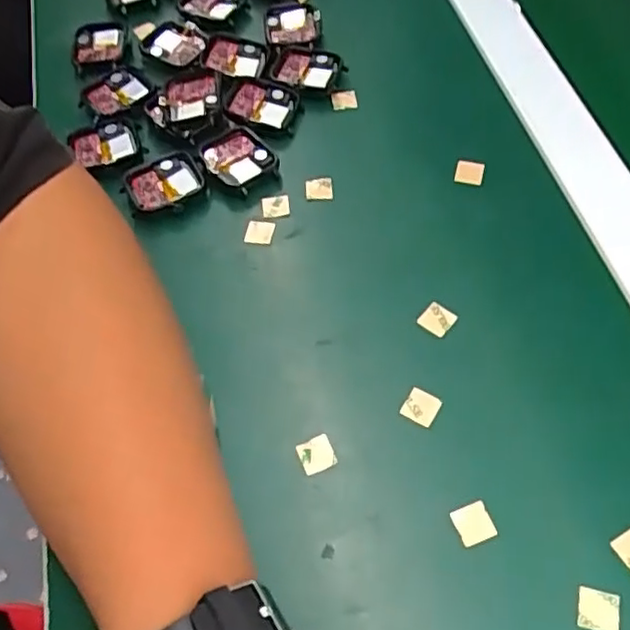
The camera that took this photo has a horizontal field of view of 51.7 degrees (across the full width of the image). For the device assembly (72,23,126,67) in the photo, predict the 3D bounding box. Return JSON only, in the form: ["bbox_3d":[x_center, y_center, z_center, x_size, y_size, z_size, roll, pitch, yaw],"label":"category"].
[{"bbox_3d":[-0.150,-0.186,0.450,0.034,0.006,0.048,-8,59,-2],"label":"device assembly"}]

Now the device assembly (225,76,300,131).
[{"bbox_3d":[-0.034,-0.133,0.406,0.041,0.007,0.034,11,60,9],"label":"device assembly"}]

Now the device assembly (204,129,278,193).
[{"bbox_3d":[-0.045,-0.092,0.389,0.038,0.007,0.041,-38,64,-19],"label":"device assembly"}]

